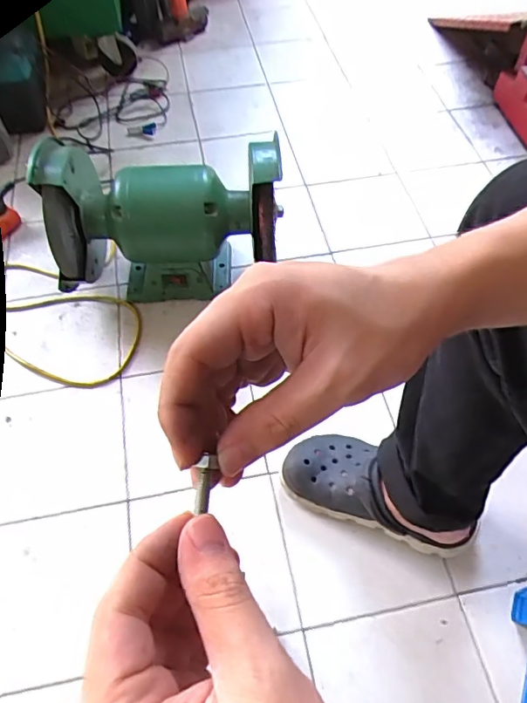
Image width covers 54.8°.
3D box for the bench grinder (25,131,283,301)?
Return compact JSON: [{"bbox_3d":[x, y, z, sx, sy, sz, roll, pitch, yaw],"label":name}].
[{"bbox_3d":[-0.151,-0.192,0.816,0.345,0.232,0.153,0,57,1],"label":"bench grinder"}]

